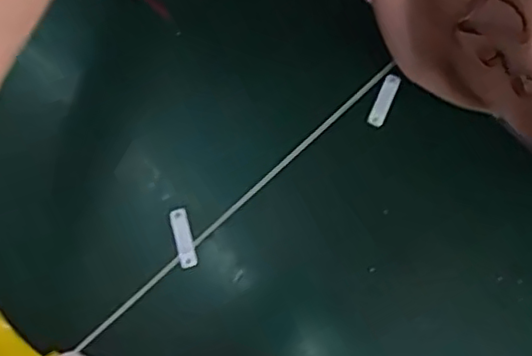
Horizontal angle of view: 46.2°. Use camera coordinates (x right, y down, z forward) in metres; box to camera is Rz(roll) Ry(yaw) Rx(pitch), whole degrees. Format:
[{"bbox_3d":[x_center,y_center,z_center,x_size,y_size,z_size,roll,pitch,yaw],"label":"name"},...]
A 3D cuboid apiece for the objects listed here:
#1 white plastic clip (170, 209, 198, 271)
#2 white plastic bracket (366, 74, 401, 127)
[{"bbox_3d":[-0.052,0.038,0.393,0.011,0.005,0.037,-14,74,-3],"label":"white plastic clip"},{"bbox_3d":[0.078,-0.052,0.412,0.010,0.004,0.038,24,76,8],"label":"white plastic bracket"}]

